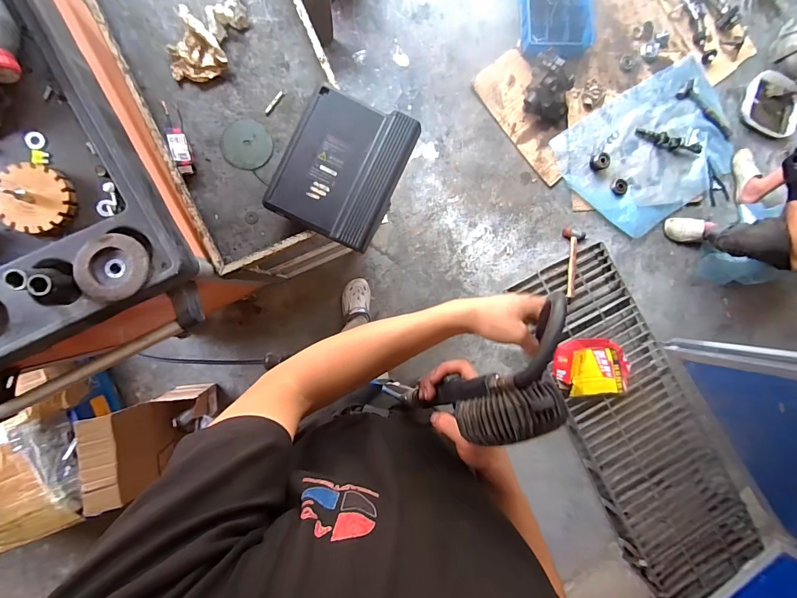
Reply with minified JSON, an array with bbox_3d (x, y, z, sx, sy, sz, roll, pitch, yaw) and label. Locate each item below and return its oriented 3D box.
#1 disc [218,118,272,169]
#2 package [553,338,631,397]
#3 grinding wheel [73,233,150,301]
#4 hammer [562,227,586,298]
[{"bbox_3d":[-0.293,-0.299,0.712,0.092,0.005,0.092,0,90,-16],"label":"disc"},{"bbox_3d":[0.734,0.259,1.382,0.250,0.086,0.211,2,91,-9],"label":"package"},{"bbox_3d":[-0.389,-0.044,0.499,0.081,0.020,0.086,0,91,-8],"label":"grinding wheel"},{"bbox_3d":[0.686,-0.142,1.431,0.082,0.028,0.273,5,78,3],"label":"hammer"}]

